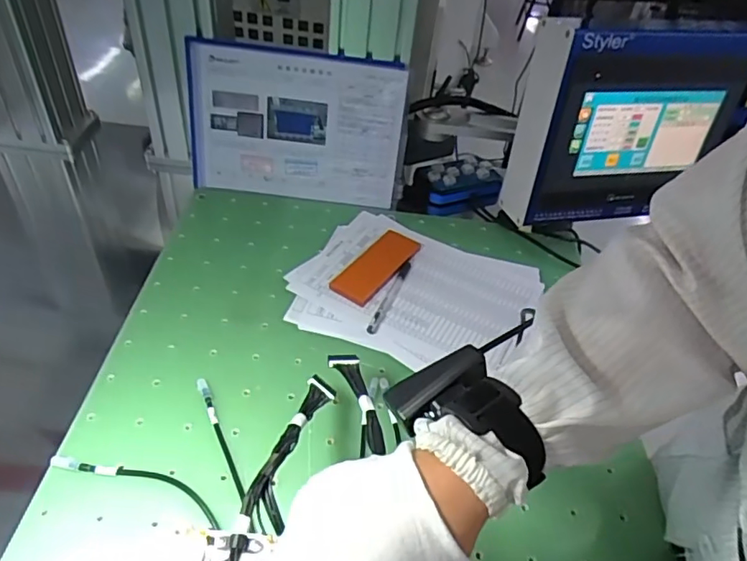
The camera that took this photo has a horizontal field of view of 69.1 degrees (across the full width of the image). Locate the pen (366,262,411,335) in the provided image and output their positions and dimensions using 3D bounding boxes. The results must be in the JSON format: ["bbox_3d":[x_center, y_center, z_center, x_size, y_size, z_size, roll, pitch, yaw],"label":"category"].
[{"bbox_3d":[0.023,0.022,0.713,0.013,0.009,0.141,21,45,12],"label":"pen"}]

